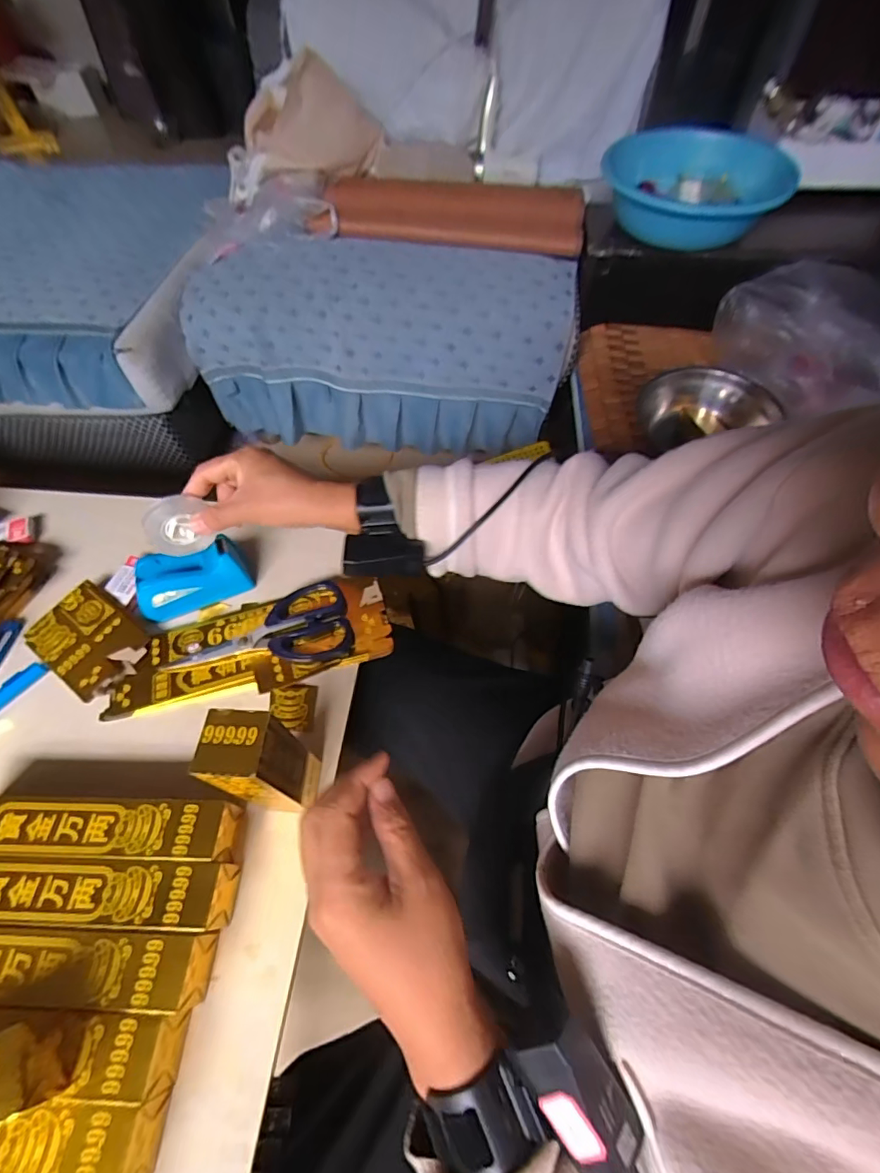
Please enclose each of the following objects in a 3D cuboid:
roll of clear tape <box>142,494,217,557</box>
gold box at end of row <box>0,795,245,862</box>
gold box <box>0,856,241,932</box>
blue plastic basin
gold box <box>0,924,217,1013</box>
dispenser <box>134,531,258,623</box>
[{"bbox_3d":[-0.243,-0.056,0.459,0.058,0.060,0.019,-19,59,-10],"label":"roll of clear tape"},{"bbox_3d":[-0.287,0.202,0.408,0.232,0.040,0.044,0,58,2],"label":"gold box at end of row"},{"bbox_3d":[-0.280,0.239,0.384,0.233,0.039,0.043,0,58,2],"label":"gold box"},{"bbox_3d":[0.527,-0.835,1.022,0.336,0.107,0.331,-1,58,1],"label":"blue plastic basin"},{"bbox_3d":[-0.288,0.275,0.362,0.235,0.040,0.044,1,58,2],"label":"gold box"},{"bbox_3d":[-0.270,-0.012,0.533,0.118,0.053,0.051,-16,58,-8],"label":"dispenser"}]

